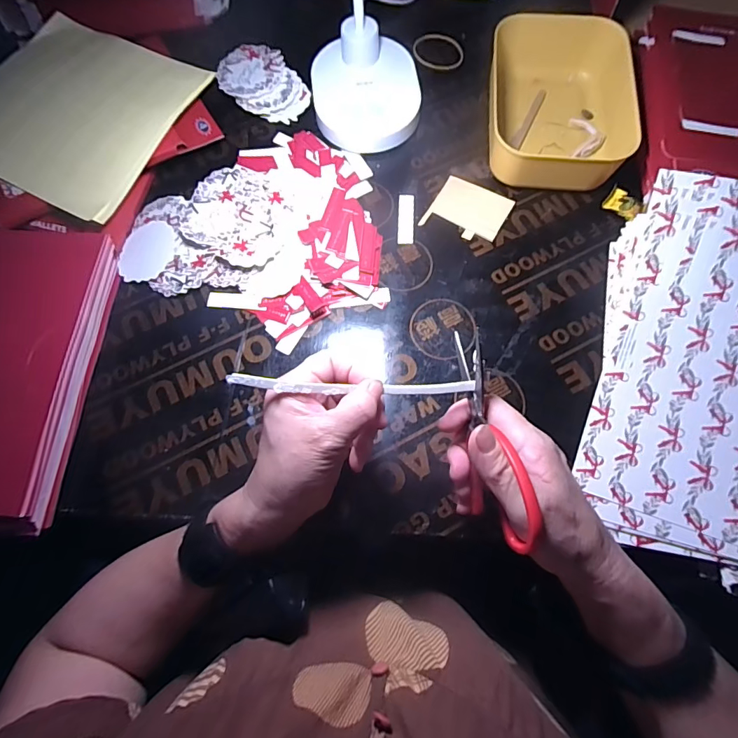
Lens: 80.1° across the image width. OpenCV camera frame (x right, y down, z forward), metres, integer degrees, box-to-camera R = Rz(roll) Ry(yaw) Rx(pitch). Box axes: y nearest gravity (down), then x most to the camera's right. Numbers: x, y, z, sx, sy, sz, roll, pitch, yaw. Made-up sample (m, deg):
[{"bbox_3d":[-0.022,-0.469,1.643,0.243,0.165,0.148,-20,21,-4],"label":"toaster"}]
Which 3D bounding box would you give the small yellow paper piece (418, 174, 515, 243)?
[{"bbox_3d":[0.106,-0.167,0.465,0.077,0.004,0.068,28,76,12],"label":"small yellow paper piece"}]

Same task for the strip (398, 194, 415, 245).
[{"bbox_3d":[0.040,-0.160,0.464,0.017,0.004,0.062,2,71,2],"label":"strip"}]

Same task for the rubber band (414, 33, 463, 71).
[{"bbox_3d":[0.087,-0.398,0.547,0.062,0.004,0.057,6,71,4],"label":"rubber band"}]

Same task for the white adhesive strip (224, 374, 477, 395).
[{"bbox_3d":[-0.008,0.011,0.289,0.161,0.019,0.008,3,74,-14],"label":"white adhesive strip"}]

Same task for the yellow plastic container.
[{"bbox_3d":[0.202,-0.286,0.472,0.130,0.061,0.199,1,71,2],"label":"yellow plastic container"}]

